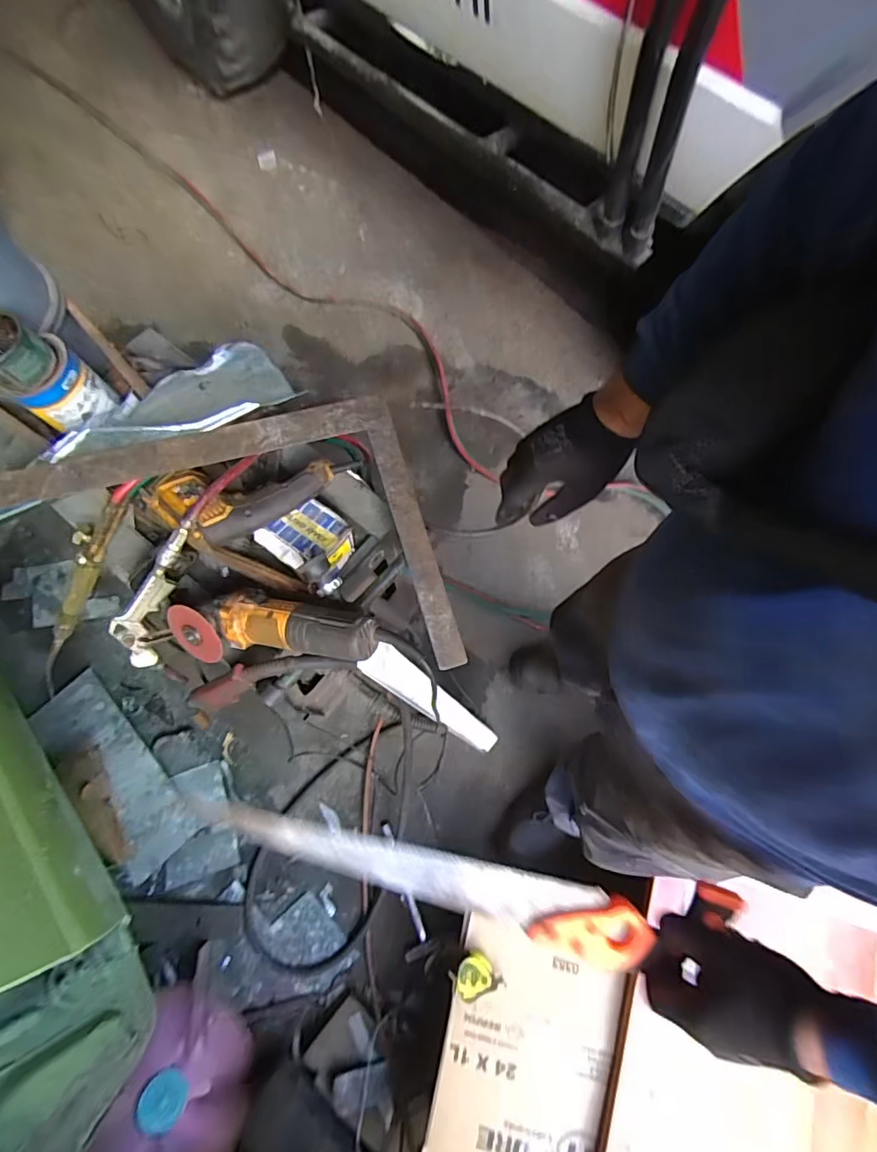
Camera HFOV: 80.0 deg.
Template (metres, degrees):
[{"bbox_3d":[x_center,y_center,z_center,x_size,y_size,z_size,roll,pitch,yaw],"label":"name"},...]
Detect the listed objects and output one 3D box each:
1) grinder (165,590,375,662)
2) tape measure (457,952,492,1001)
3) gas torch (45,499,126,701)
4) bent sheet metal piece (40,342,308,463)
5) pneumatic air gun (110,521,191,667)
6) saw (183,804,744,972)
[{"bbox_3d":[-0.205,0.064,0.645,0.274,0.067,0.085,1,73,19],"label":"grinder"},{"bbox_3d":[0.061,0.708,0.929,0.067,0.035,0.060,-28,76,-8],"label":"tape measure"},{"bbox_3d":[-0.571,0.047,0.803,0.050,0.039,0.454,48,120,12],"label":"gas torch"},{"bbox_3d":[-0.373,-0.246,0.750,0.316,0.075,0.142,-15,75,-5],"label":"bent sheet metal piece"},{"bbox_3d":[-0.372,0.027,0.690,0.039,0.070,0.225,32,104,8],"label":"pneumatic air gun"},{"bbox_3d":[0.024,0.273,0.480,0.481,0.040,0.081,15,74,-1],"label":"saw"}]

